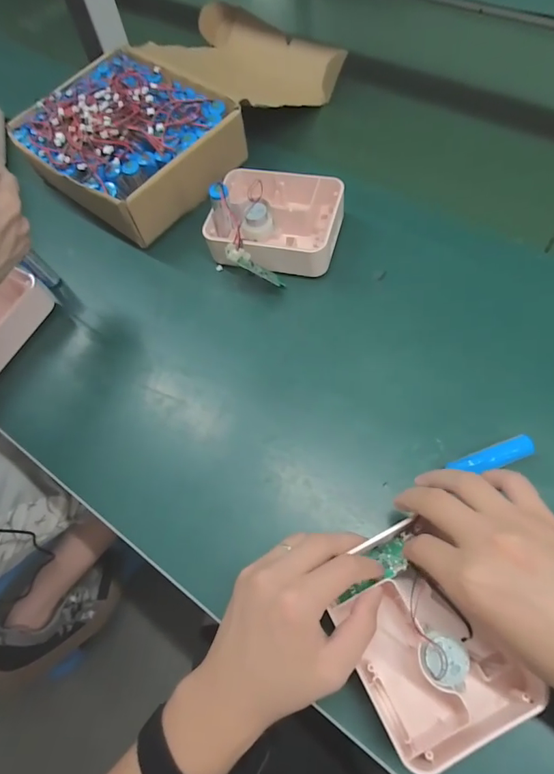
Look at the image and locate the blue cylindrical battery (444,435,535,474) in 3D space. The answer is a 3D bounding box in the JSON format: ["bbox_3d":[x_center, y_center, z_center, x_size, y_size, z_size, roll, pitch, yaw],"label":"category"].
[{"bbox_3d":[0.166,0.053,0.365,0.064,0.015,0.018,-18,69,-3],"label":"blue cylindrical battery"}]

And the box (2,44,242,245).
[{"bbox_3d":[-0.172,-0.285,0.542,0.218,0.066,0.191,40,76,16],"label":"box"}]

